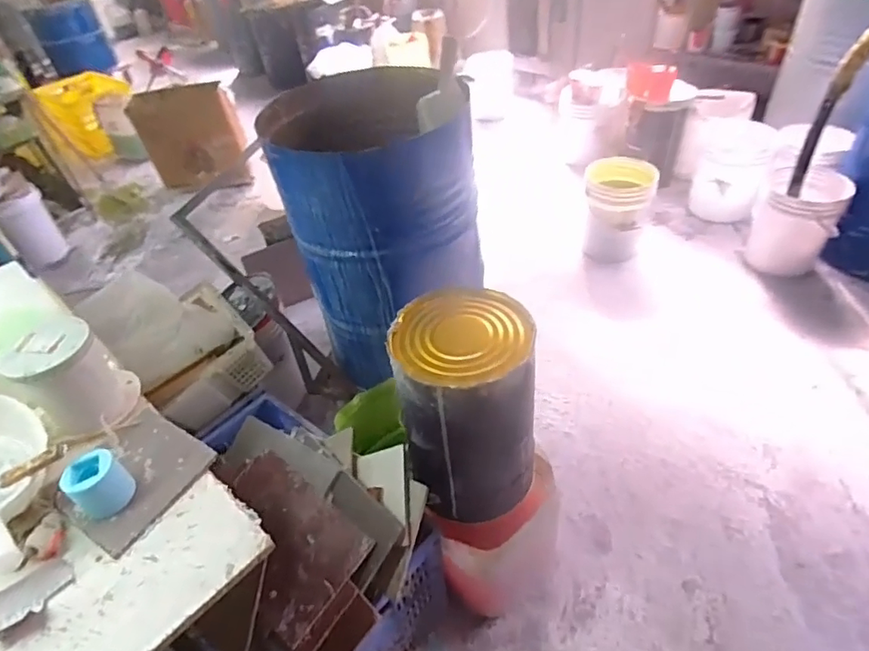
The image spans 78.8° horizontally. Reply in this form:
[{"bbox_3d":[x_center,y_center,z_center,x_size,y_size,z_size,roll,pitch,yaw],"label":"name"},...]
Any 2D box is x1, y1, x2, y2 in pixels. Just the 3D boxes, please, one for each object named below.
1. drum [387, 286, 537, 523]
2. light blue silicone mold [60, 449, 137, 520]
[{"bbox_3d":[0.063,0.174,1.110,0.255,0.433,0.249,-4,43,4],"label":"drum"},{"bbox_3d":[-0.518,0.249,0.824,0.070,0.084,0.082,24,51,29],"label":"light blue silicone mold"}]

